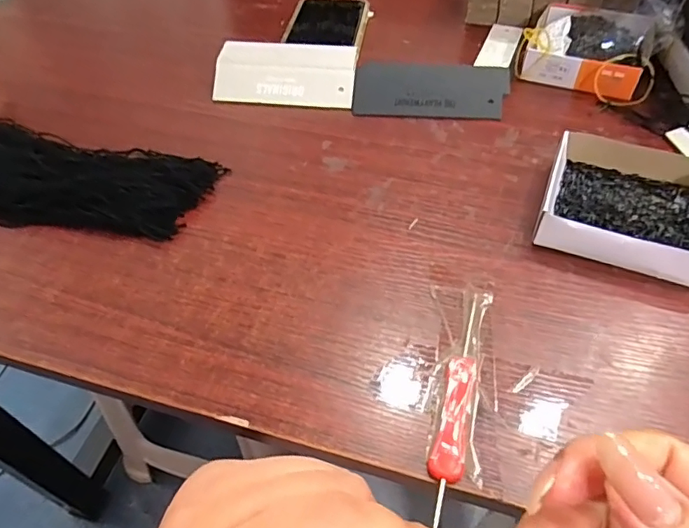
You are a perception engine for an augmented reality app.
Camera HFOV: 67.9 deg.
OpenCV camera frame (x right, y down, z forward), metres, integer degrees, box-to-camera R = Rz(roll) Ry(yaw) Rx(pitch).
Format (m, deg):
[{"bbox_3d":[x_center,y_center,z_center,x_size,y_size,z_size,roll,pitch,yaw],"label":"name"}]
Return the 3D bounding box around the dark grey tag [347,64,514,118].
[{"bbox_3d":[0.077,-0.154,0.450,0.135,0.008,0.063,3,60,2],"label":"dark grey tag"}]

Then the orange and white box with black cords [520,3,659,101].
[{"bbox_3d":[0.226,-0.203,0.475,0.104,0.031,0.119,20,53,20],"label":"orange and white box with black cords"}]

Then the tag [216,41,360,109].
[{"bbox_3d":[-0.054,-0.173,0.466,0.126,0.009,0.060,5,84,5],"label":"tag"}]

